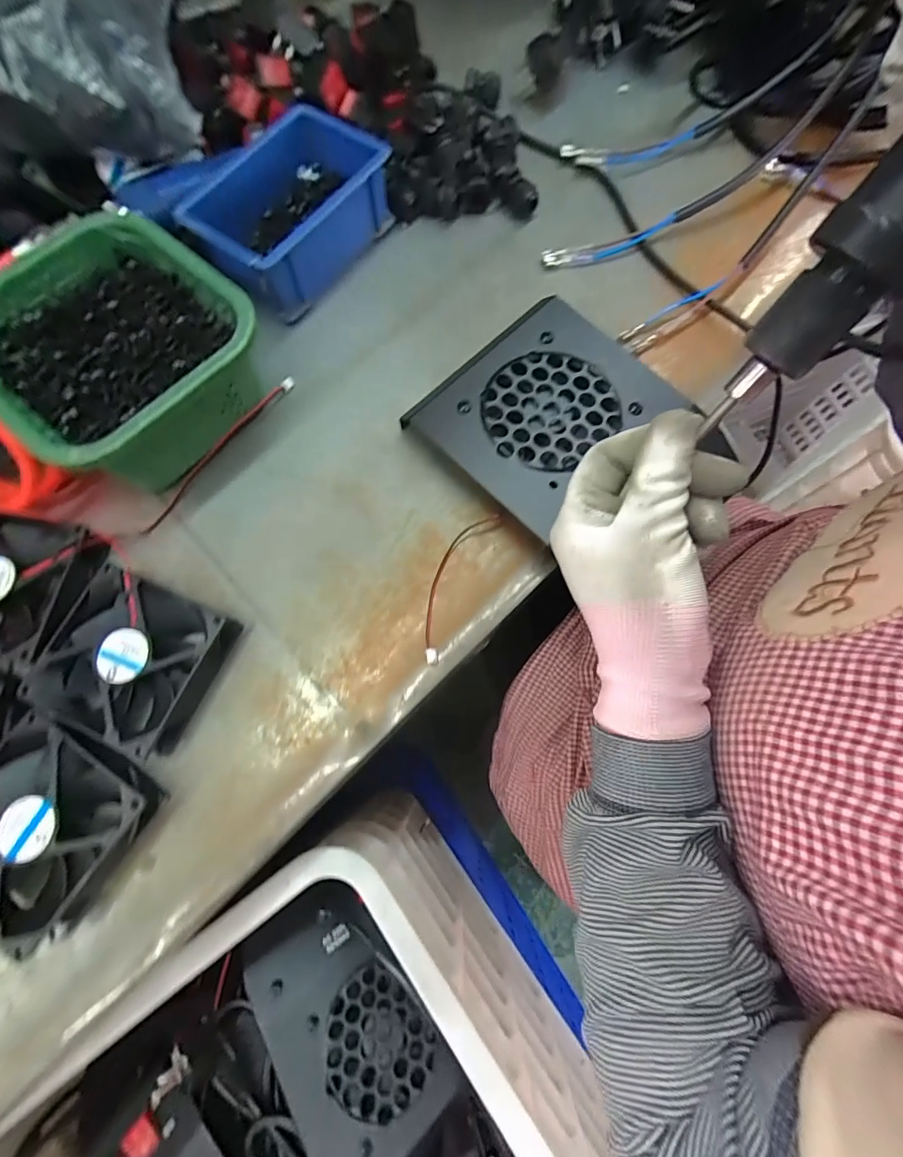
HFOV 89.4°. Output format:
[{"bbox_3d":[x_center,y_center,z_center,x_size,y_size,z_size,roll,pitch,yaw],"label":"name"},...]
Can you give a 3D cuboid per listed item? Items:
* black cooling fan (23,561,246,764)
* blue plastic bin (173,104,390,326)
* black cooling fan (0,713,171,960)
[{"bbox_3d":[-0.199,0.050,0.285,0.095,0.025,0.090,23,77,8],"label":"black cooling fan"},{"bbox_3d":[-0.128,-0.300,0.369,0.103,0.052,0.157,41,80,12],"label":"blue plastic bin"},{"bbox_3d":[-0.231,0.138,0.260,0.093,0.029,0.095,31,78,10],"label":"black cooling fan"}]

